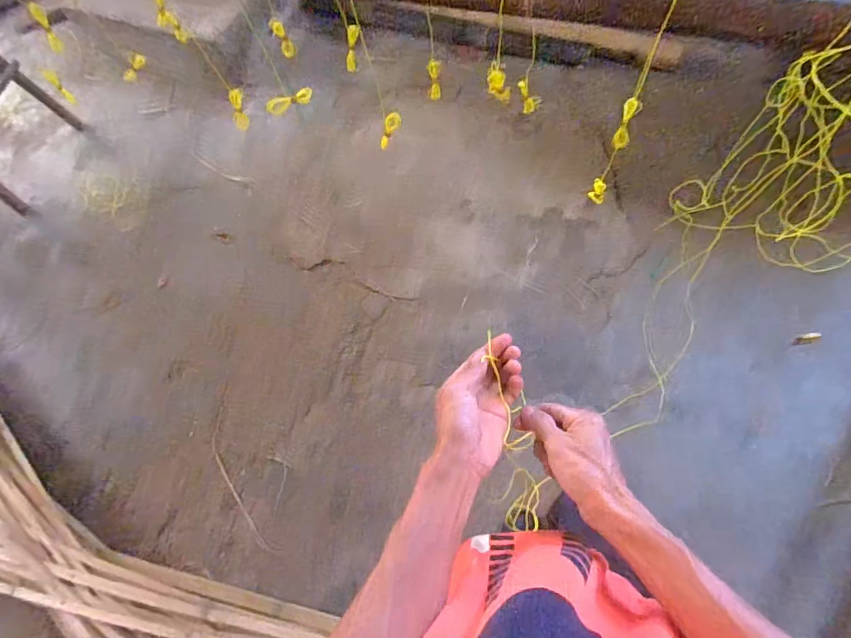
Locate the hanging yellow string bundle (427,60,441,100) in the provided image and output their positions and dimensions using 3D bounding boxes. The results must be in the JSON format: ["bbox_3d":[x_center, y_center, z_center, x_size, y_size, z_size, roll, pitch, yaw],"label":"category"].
[{"bbox_3d":[0.019,-0.475,0.926,0.025,0.018,0.071,-6,116,-2],"label":"hanging yellow string bundle"}]

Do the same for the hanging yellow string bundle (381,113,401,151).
[{"bbox_3d":[-0.063,-0.328,0.814,0.019,0.075,0.024,-31,74,-40],"label":"hanging yellow string bundle"}]

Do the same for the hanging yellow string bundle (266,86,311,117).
[{"bbox_3d":[-0.242,-0.387,0.833,0.085,0.034,0.022,-24,69,-2],"label":"hanging yellow string bundle"}]

